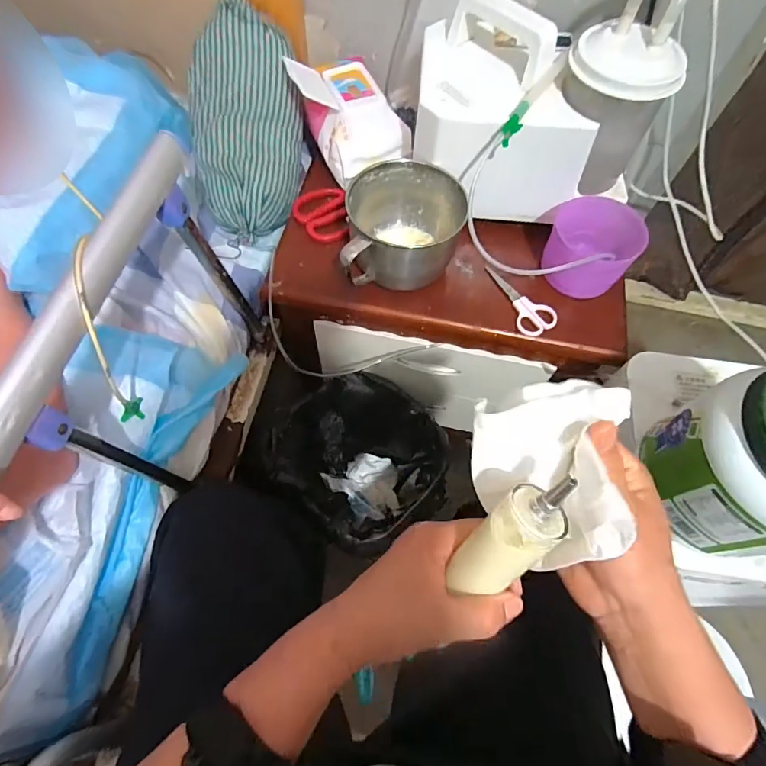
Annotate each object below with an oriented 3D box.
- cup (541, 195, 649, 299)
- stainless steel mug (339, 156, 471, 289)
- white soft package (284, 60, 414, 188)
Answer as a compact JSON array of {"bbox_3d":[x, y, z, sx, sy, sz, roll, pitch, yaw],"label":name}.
[{"bbox_3d":[0.250,-0.165,0.560,0.112,0.083,0.086,36,67,15],"label":"cup"},{"bbox_3d":[0.016,-0.189,0.565,0.149,0.097,0.125,-11,64,-8],"label":"stainless steel mug"},{"bbox_3d":[-0.052,-0.375,0.624,0.125,0.087,0.177,-23,67,-14],"label":"white soft package"}]

